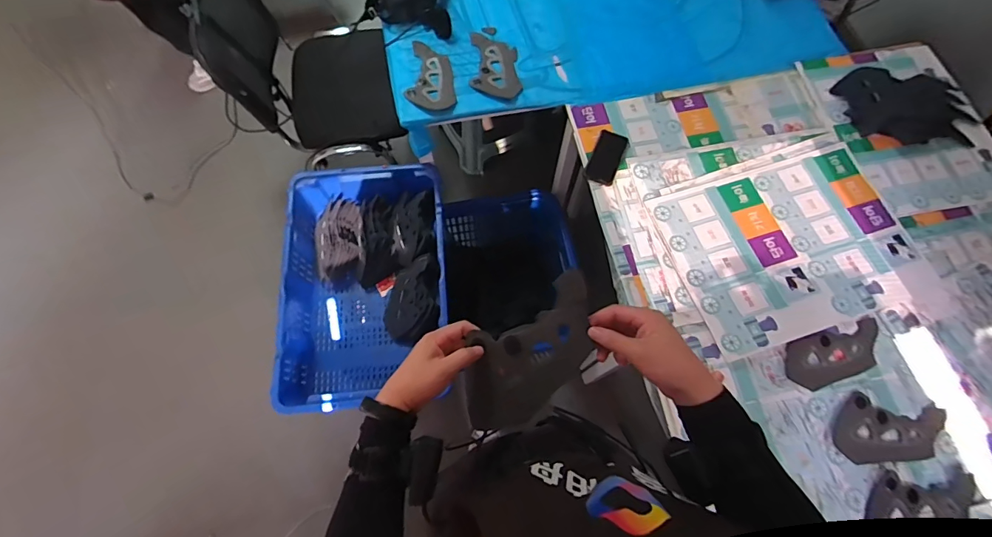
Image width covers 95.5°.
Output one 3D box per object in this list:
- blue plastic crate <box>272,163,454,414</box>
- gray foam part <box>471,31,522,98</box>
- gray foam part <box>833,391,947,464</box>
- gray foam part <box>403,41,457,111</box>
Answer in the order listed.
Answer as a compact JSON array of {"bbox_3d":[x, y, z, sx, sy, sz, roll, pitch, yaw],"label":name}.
[{"bbox_3d":[-0.351,0.048,1.256,0.422,0.184,0.656,-4,69,-3],"label":"blue plastic crate"},{"bbox_3d":[-0.001,-0.525,1.163,0.125,0.028,0.228,1,69,-2],"label":"gray foam part"},{"bbox_3d":[0.787,0.321,0.909,0.231,0.025,0.126,-1,69,-3],"label":"gray foam part"},{"bbox_3d":[-0.162,-0.483,1.134,0.122,0.030,0.184,2,69,-2],"label":"gray foam part"}]

